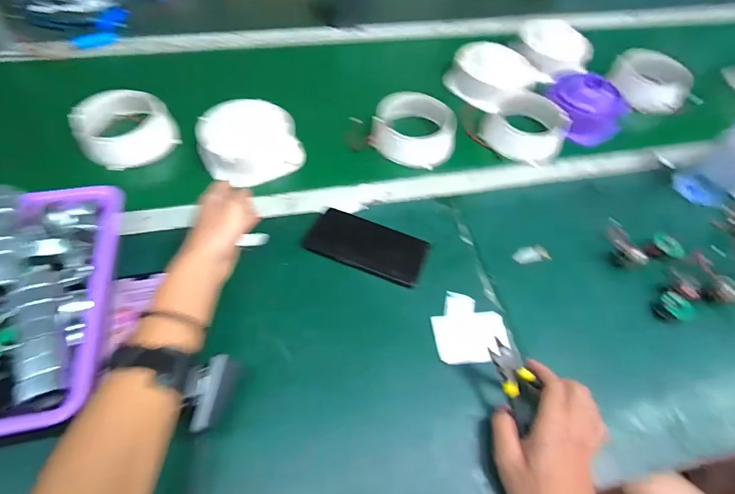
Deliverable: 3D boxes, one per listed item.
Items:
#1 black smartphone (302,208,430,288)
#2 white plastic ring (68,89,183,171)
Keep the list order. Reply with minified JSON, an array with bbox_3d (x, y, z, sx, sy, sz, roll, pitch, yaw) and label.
[{"bbox_3d":[0.000,-0.003,0.530,0.161,0.009,0.077,22,59,9],"label":"black smartphone"},{"bbox_3d":[-0.391,-0.192,0.626,0.132,0.074,0.132,2,58,-3],"label":"white plastic ring"}]

